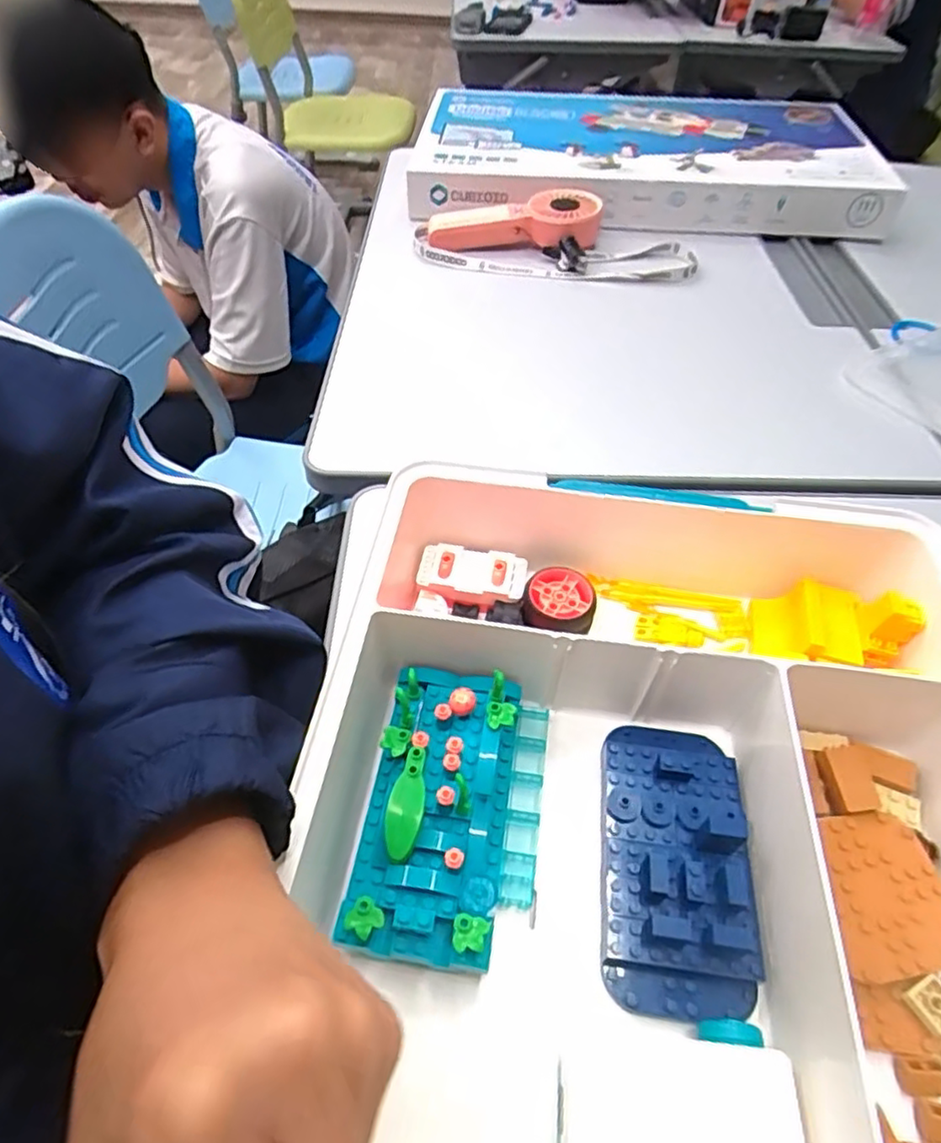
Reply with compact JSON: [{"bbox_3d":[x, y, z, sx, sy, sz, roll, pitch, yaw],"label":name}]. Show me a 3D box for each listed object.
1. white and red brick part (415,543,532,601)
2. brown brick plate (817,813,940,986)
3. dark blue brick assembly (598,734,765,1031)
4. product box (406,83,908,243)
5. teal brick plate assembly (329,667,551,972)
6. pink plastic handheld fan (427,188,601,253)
[{"bbox_3d":[0.001,-0.001,0.384,0.063,0.008,0.031,10,50,6],"label":"white and red brick part"},{"bbox_3d":[0.183,0.140,0.280,0.052,0.010,0.063,2,50,-1],"label":"brown brick plate"},{"bbox_3d":[0.092,0.126,0.291,0.062,0.029,0.124,6,50,3],"label":"dark blue brick assembly"},{"bbox_3d":[0.204,-0.526,0.814,0.530,0.071,0.324,4,50,1],"label":"product box"},{"bbox_3d":[-0.006,0.106,0.297,0.078,0.038,0.128,9,50,5],"label":"teal brick plate assembly"},{"bbox_3d":[0.046,-0.386,0.711,0.183,0.043,0.082,4,50,1],"label":"pink plastic handheld fan"}]

